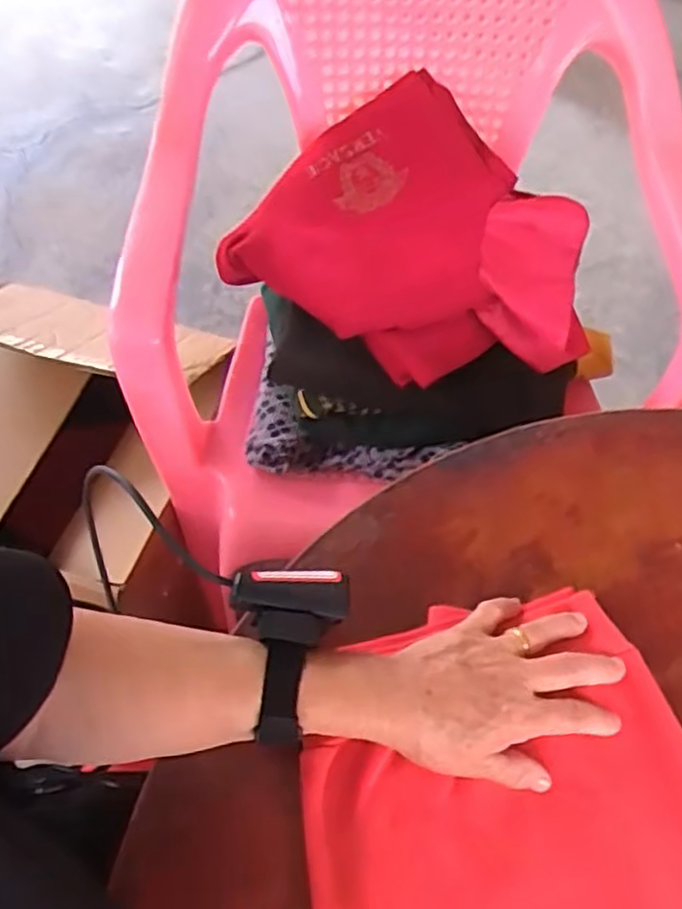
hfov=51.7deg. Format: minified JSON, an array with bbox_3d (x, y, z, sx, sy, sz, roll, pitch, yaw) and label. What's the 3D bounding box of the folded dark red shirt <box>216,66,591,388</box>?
[{"bbox_3d":[0.081,-0.200,0.668,0.326,0.097,0.243,39,67,19],"label":"folded dark red shirt"}]

